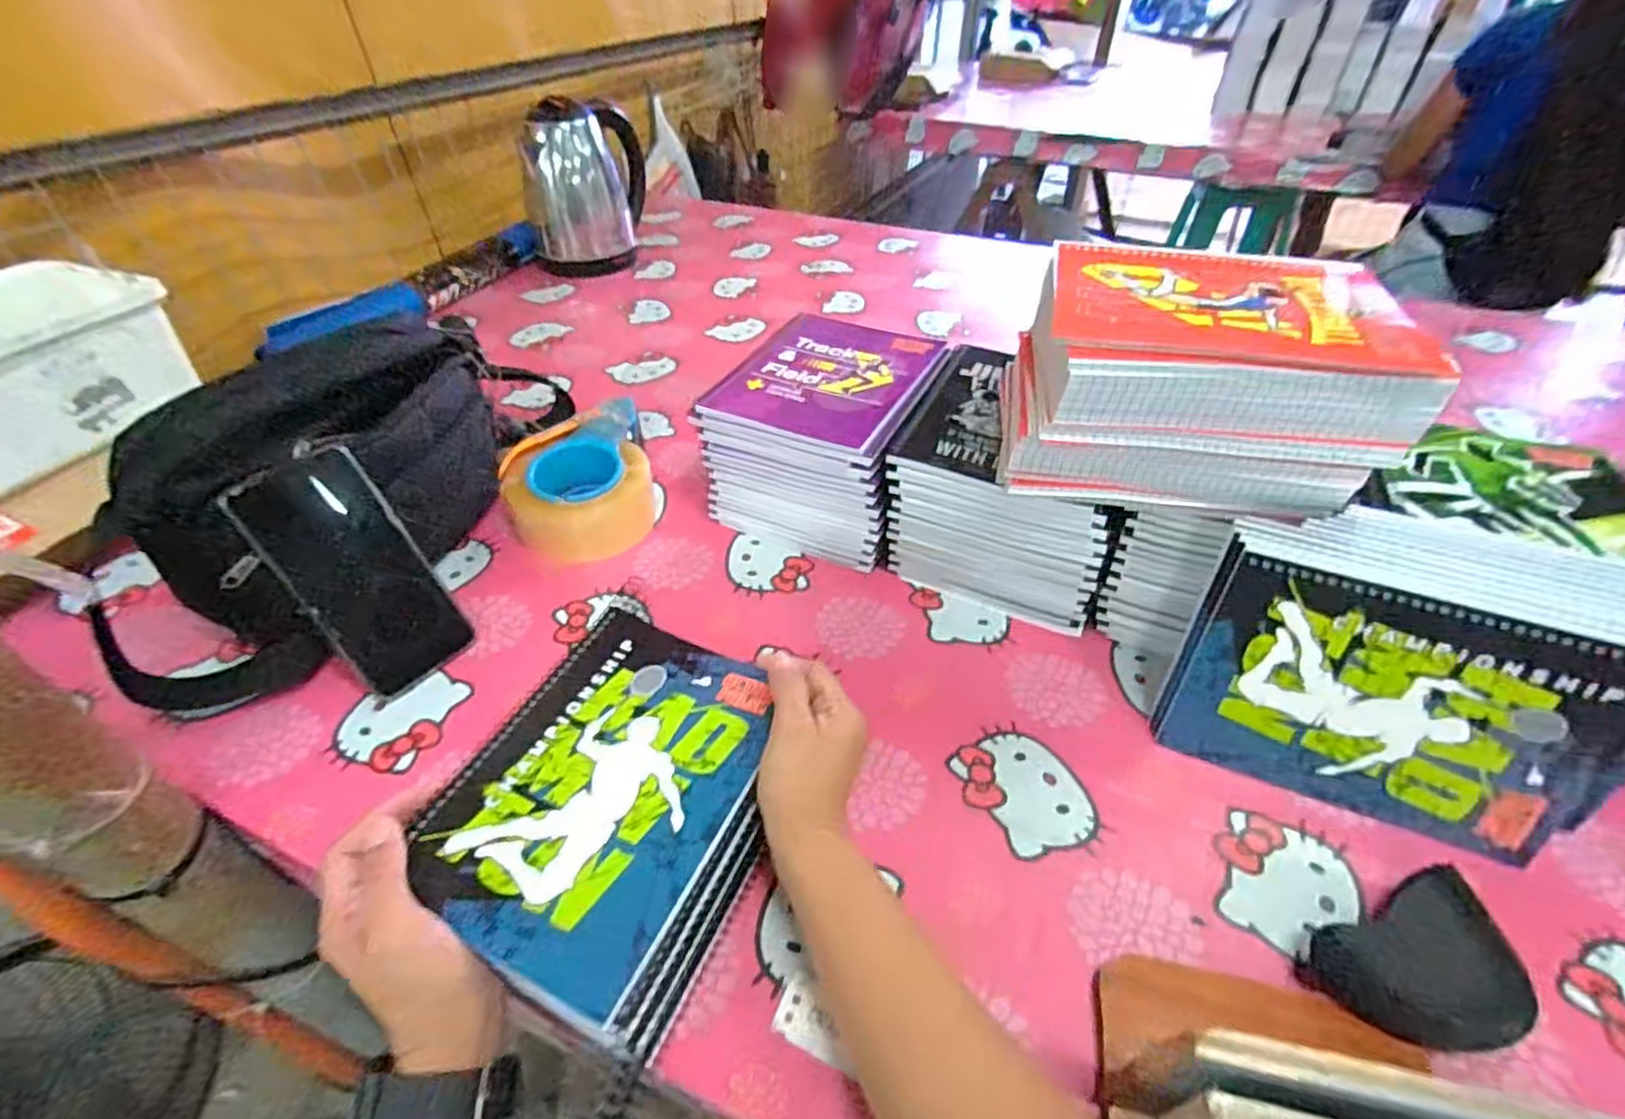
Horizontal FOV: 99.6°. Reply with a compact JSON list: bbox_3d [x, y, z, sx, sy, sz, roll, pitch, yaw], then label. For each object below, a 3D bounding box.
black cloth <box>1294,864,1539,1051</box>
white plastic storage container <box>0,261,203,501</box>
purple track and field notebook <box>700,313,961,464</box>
[{"bbox_3d":[0.308,0.207,0.345,0.097,0.025,0.066,-15,45,-16],"label":"black cloth"},{"bbox_3d":[-0.654,-0.145,0.551,0.141,0.108,0.227,16,45,17],"label":"white plastic storage container"},{"bbox_3d":[0.018,-0.160,0.598,0.163,0.009,0.198,18,46,18],"label":"purple track and field notebook"}]

